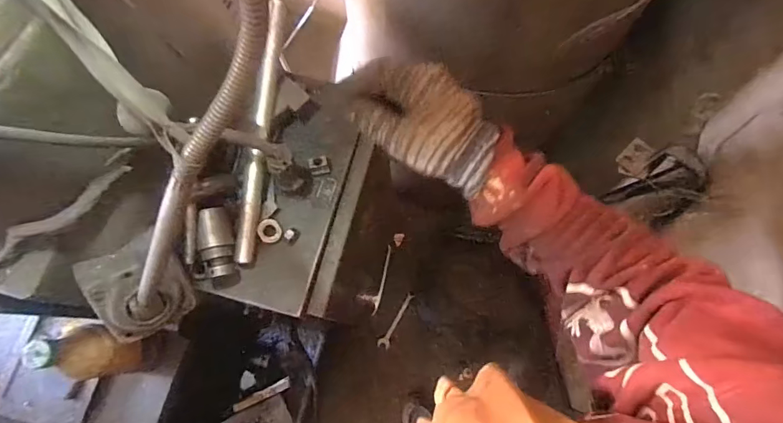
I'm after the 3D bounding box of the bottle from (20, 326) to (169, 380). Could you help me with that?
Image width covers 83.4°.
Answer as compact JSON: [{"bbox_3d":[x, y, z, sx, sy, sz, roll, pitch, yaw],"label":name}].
[{"bbox_3d":[-0.373,0.184,0.578,0.071,0.202,0.058,1,74,-1],"label":"bottle"}]

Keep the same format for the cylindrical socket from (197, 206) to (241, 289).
[{"bbox_3d":[-0.210,0.046,0.530,0.034,0.035,0.101,-9,101,-4],"label":"cylindrical socket"}]

